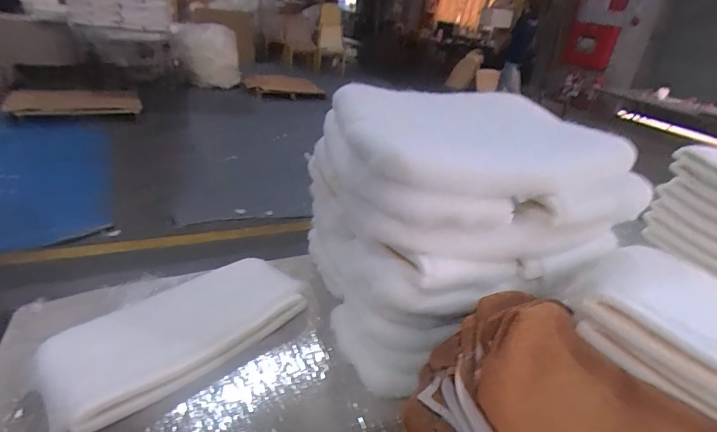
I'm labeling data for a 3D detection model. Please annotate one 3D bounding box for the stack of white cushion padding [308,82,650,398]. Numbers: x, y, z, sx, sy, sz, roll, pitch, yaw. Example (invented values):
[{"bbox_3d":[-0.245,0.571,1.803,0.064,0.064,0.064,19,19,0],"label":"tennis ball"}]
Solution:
[{"bbox_3d":[0.184,0.031,0.839,0.455,0.433,0.422,-5,30,-20],"label":"stack of white cushion padding"}]

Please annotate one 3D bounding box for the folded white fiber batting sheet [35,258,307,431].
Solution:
[{"bbox_3d":[-0.345,0.214,0.826,0.220,0.060,0.477,29,35,35],"label":"folded white fiber batting sheet"}]

